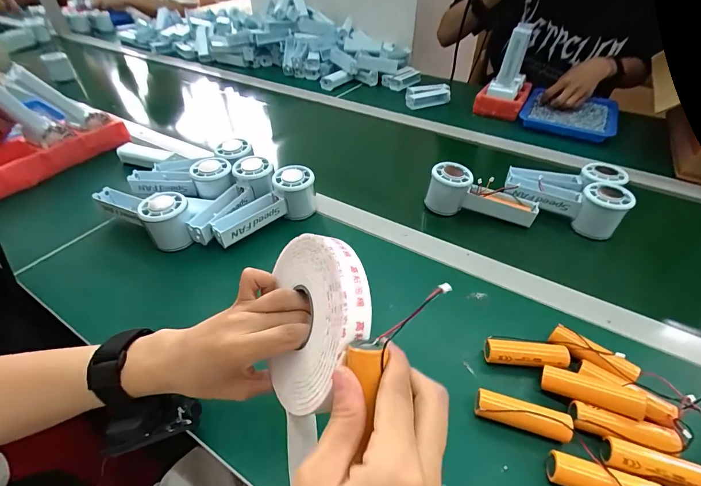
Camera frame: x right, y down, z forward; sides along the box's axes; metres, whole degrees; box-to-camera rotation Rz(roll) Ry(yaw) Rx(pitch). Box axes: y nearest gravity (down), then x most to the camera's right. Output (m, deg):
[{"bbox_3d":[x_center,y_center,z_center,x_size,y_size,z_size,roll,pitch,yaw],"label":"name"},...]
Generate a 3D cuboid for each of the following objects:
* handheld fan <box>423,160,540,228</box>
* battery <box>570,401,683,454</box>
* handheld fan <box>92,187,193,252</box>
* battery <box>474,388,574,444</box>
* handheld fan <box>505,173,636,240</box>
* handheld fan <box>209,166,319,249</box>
[{"bbox_3d":[0.188,-0.070,0.494,0.148,0.056,0.043,16,45,11],"label":"handheld fan"},{"bbox_3d":[0.218,0.148,0.275,0.071,0.016,0.019,18,46,13],"label":"battery"},{"bbox_3d":[-0.276,-0.042,0.463,0.154,0.068,0.052,25,48,20],"label":"handheld fan"},{"bbox_3d":[0.141,0.144,0.288,0.073,0.023,0.019,15,45,10],"label":"battery"},{"bbox_3d":[0.296,-0.062,0.482,0.146,0.061,0.051,21,47,17],"label":"handheld fan"},{"bbox_3d":[-0.115,-0.053,0.462,0.142,0.053,0.054,-23,50,-25],"label":"handheld fan"}]

